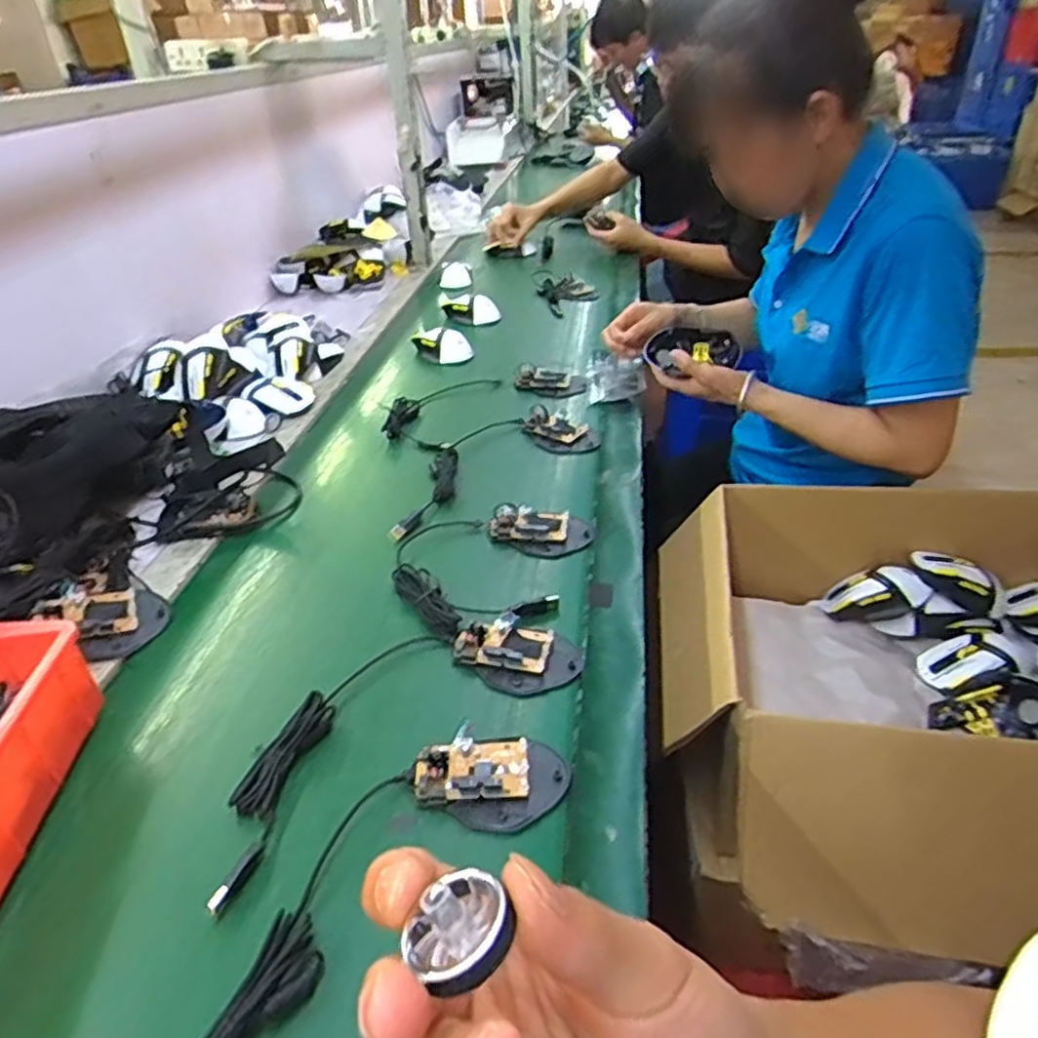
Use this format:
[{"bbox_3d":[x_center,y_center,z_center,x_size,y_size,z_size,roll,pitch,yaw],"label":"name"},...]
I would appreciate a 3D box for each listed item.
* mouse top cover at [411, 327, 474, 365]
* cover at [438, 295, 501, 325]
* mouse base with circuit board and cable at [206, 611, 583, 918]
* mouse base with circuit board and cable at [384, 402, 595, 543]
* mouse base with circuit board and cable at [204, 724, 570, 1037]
[{"bbox_3d":[-0.125,-0.276,1.169,0.107,0.056,0.040,19,41,29],"label":"mouse top cover"},{"bbox_3d":[-0.085,-0.382,1.317,0.129,0.032,0.054,26,45,36],"label":"cover"},{"bbox_3d":[-0.102,0.150,0.562,0.309,0.029,0.125,-27,41,-29],"label":"mouse base with circuit board and cable"},{"bbox_3d":[-0.054,-0.078,0.875,0.310,0.027,0.140,-29,42,-31],"label":"mouse base with circuit board and cable"},{"bbox_3d":[-0.114,0.236,0.441,0.098,0.030,0.344,27,45,36],"label":"mouse base with circuit board and cable"}]

